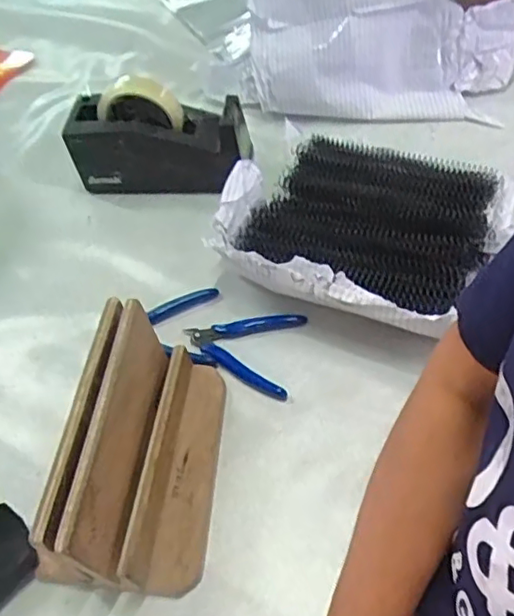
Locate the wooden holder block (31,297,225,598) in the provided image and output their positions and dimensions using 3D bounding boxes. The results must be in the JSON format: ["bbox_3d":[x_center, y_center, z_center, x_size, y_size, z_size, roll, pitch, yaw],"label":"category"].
[{"bbox_3d":[-0.089,0.112,0.478,0.107,0.117,0.201,7,56,12],"label":"wooden holder block"}]

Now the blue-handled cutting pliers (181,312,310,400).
[{"bbox_3d":[-0.017,0.036,0.586,0.112,0.009,0.087,11,57,15],"label":"blue-handled cutting pliers"}]

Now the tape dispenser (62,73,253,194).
[{"bbox_3d":[-0.113,-0.196,0.693,0.202,0.111,0.077,-3,55,5],"label":"tape dispenser"}]

